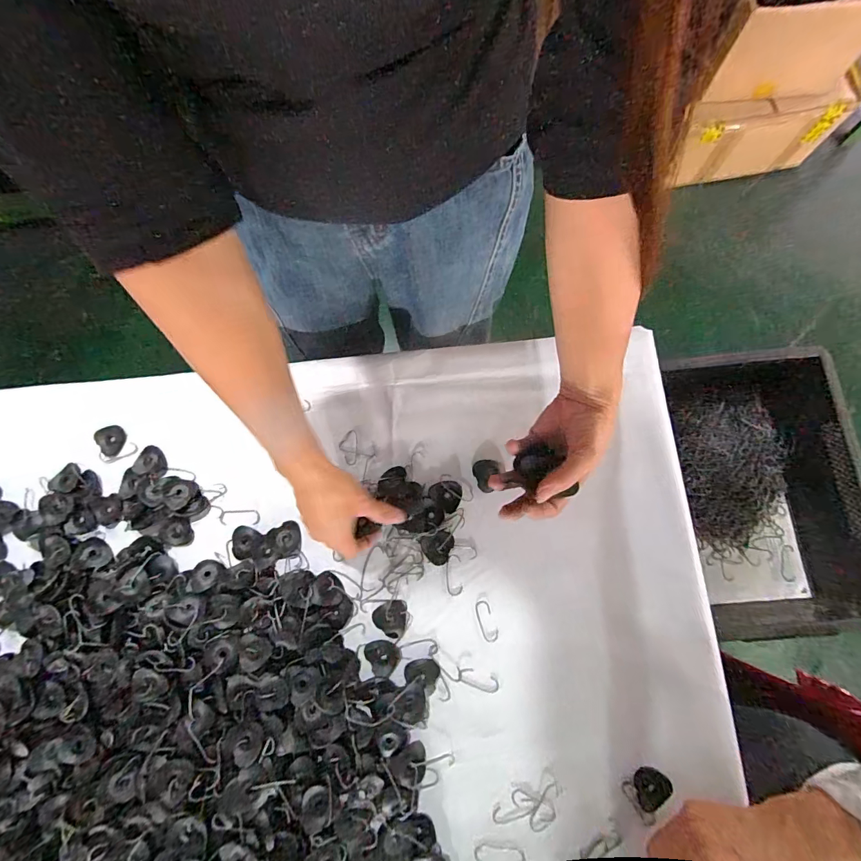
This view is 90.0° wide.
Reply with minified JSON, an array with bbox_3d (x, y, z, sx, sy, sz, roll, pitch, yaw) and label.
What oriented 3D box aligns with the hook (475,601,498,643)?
[{"bbox_3d":[0.058,0.199,0.448,0.017,0.004,0.042,-20,78,-3],"label":"hook"}]

